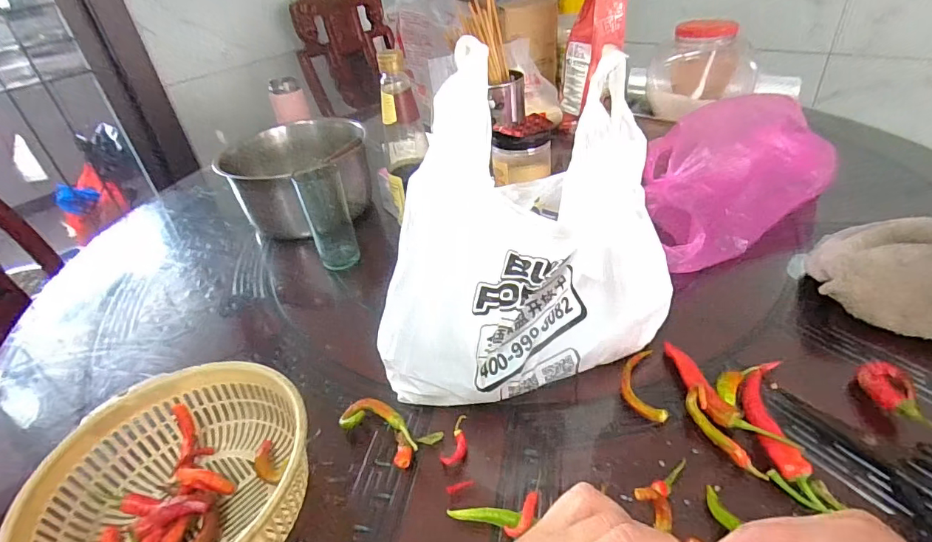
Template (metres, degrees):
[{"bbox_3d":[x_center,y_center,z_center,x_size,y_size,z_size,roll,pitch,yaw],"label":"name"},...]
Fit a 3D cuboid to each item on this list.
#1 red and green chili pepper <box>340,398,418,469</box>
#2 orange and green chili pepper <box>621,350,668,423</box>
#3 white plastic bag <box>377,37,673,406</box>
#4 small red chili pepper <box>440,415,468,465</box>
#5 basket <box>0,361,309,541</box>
[{"bbox_3d":[-0.072,0.141,0.421,0.078,0.024,0.038,18,43,31],"label":"red and green chili pepper"},{"bbox_3d":[0.157,0.101,0.428,0.032,0.010,0.080,0,37,9],"label":"orange and green chili pepper"},{"bbox_3d":[0.050,-0.019,0.408,0.274,0.263,0.124,-18,38,-14],"label":"white plastic bag"},{"bbox_3d":[-0.007,0.143,0.401,0.018,0.009,0.040,6,67,17],"label":"small red chili pepper"},{"bbox_3d":[-0.211,0.166,0.361,0.185,0.079,0.189,-5,36,3],"label":"basket"}]

